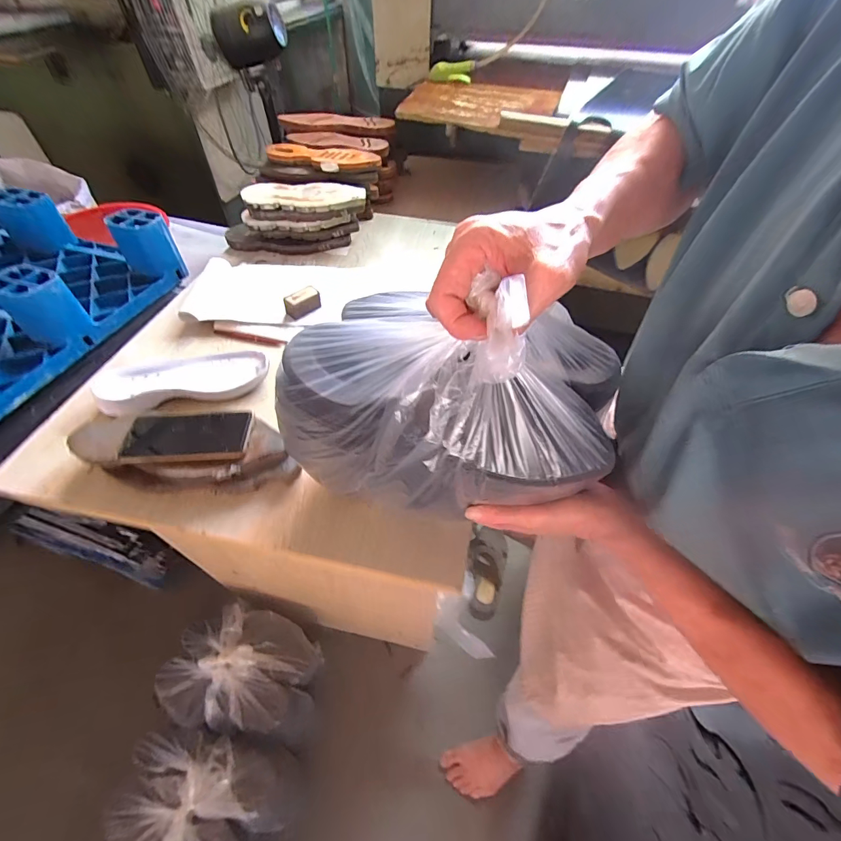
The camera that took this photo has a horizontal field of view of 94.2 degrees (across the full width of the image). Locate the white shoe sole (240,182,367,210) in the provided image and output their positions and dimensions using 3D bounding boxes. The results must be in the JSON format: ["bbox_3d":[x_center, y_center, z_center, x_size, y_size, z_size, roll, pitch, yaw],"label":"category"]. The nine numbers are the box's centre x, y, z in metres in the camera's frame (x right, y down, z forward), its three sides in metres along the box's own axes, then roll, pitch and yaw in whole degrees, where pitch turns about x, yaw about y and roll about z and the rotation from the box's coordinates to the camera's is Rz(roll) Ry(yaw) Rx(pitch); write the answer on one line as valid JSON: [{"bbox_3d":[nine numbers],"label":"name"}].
[{"bbox_3d":[-0.264,-0.501,0.874,0.275,0.035,0.069,-3,52,-4],"label":"white shoe sole"}]

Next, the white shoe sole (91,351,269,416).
[{"bbox_3d":[-0.391,-0.073,0.653,0.255,0.025,0.096,-11,53,-10],"label":"white shoe sole"}]

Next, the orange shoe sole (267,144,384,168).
[{"bbox_3d":[-0.254,-0.664,0.977,0.313,0.023,0.081,13,53,9],"label":"orange shoe sole"}]

